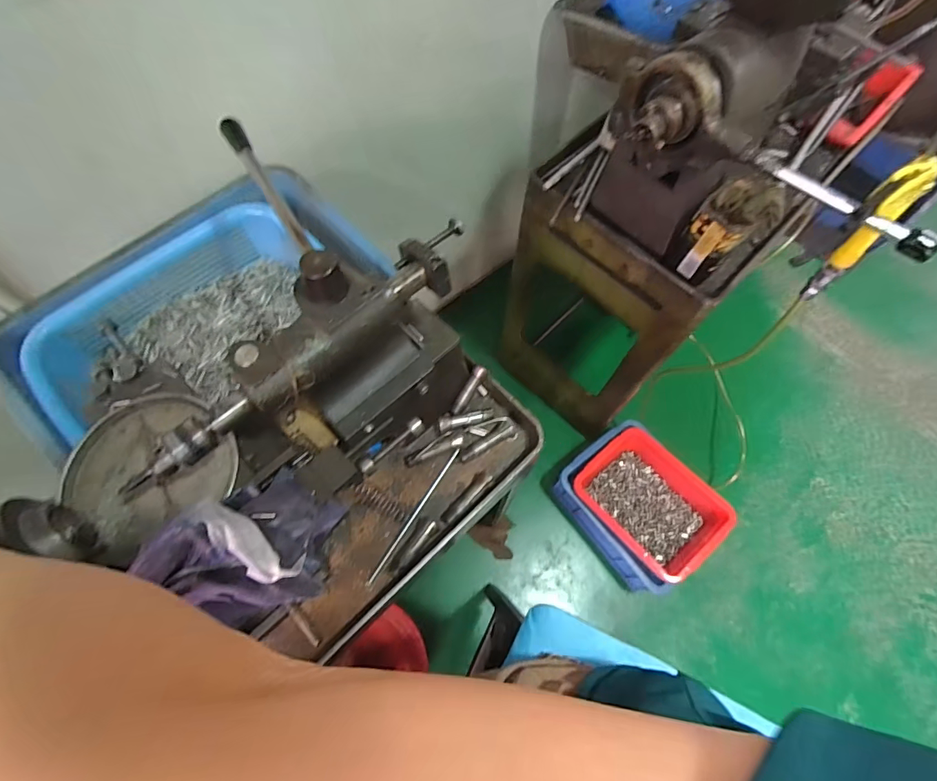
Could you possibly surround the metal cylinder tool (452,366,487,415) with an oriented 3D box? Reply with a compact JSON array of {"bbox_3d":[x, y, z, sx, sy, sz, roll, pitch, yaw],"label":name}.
[{"bbox_3d":[0.000,-0.001,0.604,0.018,0.018,0.074,36,108,13],"label":"metal cylinder tool"}]

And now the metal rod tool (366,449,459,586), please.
[{"bbox_3d":[-0.065,0.154,0.561,0.011,0.007,0.189,30,71,11],"label":"metal rod tool"}]

